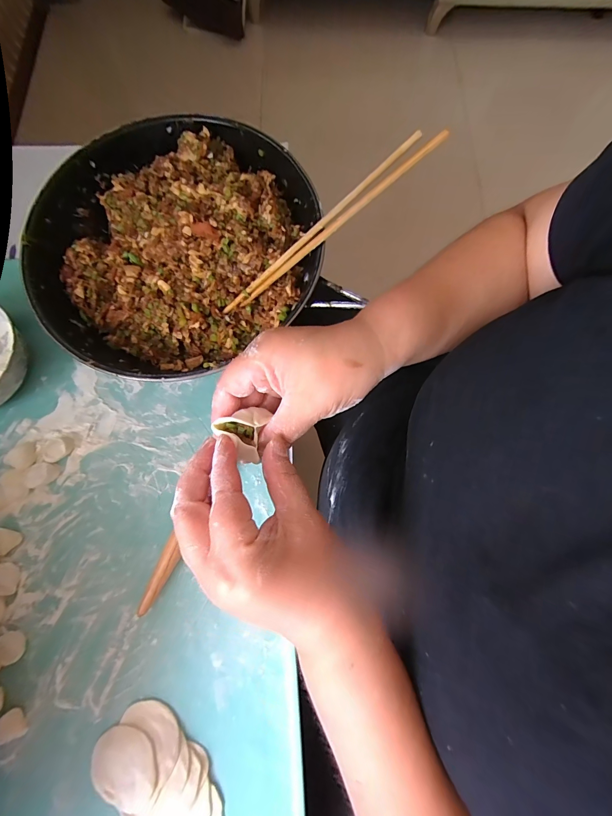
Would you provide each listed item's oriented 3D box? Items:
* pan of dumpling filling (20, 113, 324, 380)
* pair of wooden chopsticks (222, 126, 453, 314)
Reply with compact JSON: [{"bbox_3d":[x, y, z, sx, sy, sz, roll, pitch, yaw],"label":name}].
[{"bbox_3d":[-0.146,-0.181,0.375,0.301,0.064,0.291,0,76,-1],"label":"pan of dumpling filling"},{"bbox_3d":[0.019,-0.182,0.338,0.259,0.016,0.029,-34,78,15],"label":"pair of wooden chopsticks"}]

